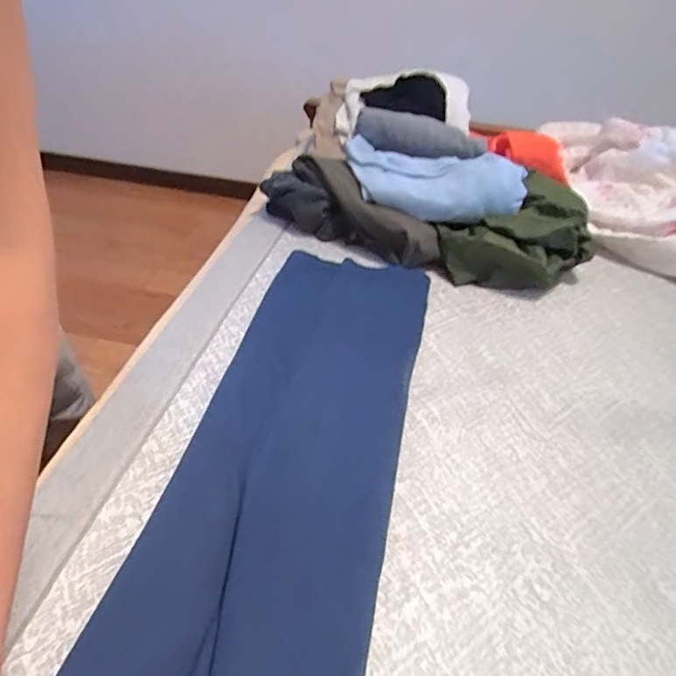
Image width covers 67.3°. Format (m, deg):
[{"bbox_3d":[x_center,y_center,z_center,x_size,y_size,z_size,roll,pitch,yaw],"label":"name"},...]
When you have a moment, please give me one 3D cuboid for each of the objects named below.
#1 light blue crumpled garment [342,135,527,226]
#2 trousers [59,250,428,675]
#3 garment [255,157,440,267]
[{"bbox_3d":[0.143,-0.240,0.767,0.268,0.063,0.156,8,39,1],"label":"light blue crumpled garment"},{"bbox_3d":[-0.048,0.116,0.408,0.197,0.061,0.708,8,36,5],"label":"trousers"},{"bbox_3d":[0.020,-0.203,0.782,0.311,0.090,0.104,24,42,22],"label":"garment"}]

